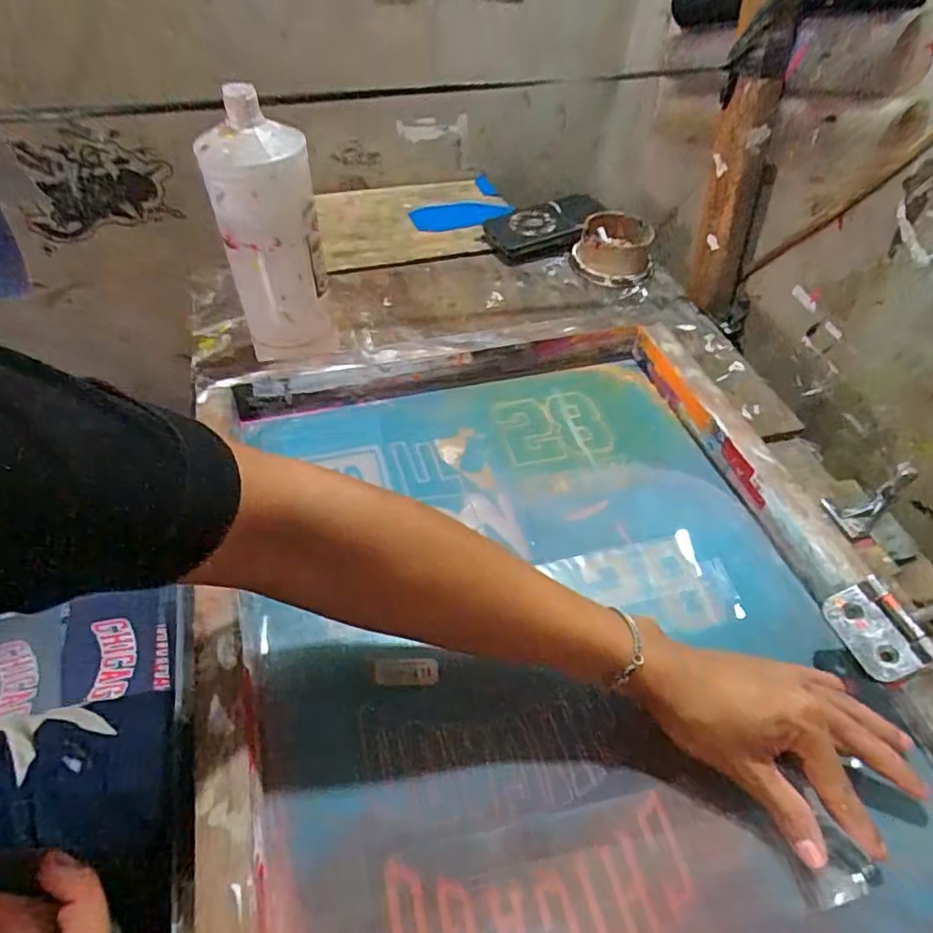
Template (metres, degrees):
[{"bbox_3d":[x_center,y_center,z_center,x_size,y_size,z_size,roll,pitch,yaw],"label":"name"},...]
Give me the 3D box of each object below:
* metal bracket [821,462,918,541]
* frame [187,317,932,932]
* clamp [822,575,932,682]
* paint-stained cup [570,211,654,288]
[{"bbox_3d":[0.298,0.020,0.438,0.047,0.045,0.034,-28,57,-25],"label":"metal bracket"},{"bbox_3d":[0.060,0.095,0.411,0.449,0.053,0.530,-9,51,-13],"label":"frame"},{"bbox_3d":[0.294,0.094,0.387,0.102,0.029,0.058,-18,53,-19],"label":"clamp"},{"bbox_3d":[0.180,-0.267,0.724,0.096,0.042,0.110,16,50,9],"label":"paint-stained cup"}]

